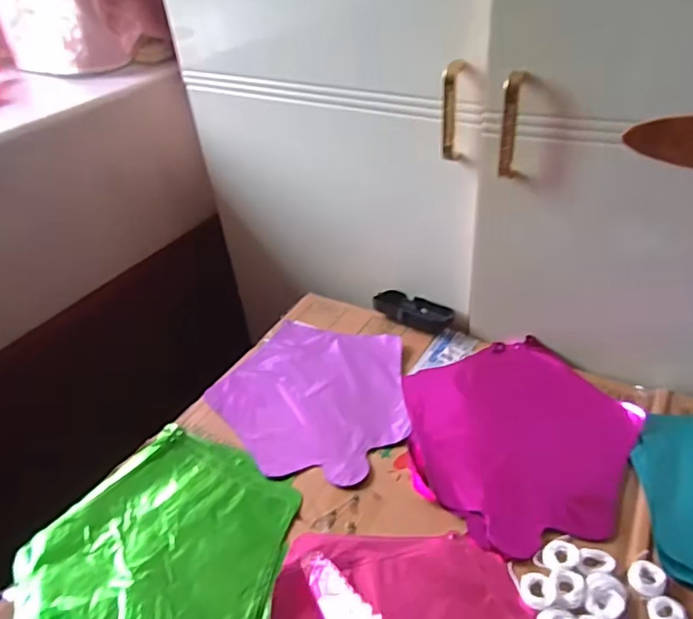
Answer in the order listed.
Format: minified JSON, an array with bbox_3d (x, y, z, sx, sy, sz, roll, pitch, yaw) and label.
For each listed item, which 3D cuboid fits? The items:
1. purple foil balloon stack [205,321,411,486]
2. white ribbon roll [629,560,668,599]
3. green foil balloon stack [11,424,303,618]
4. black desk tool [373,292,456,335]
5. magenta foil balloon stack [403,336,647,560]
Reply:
[{"bbox_3d":[-0.041,0.095,0.631,0.220,0.005,0.224,3,38,11],"label":"purple foil balloon stack"},{"bbox_3d":[0.242,0.216,0.436,0.026,0.008,0.030,9,40,18],"label":"white ribbon roll"},{"bbox_3d":[-0.173,0.230,0.483,0.233,0.015,0.255,27,47,35],"label":"green foil balloon stack"},{"bbox_3d":[0.093,0.000,0.737,0.111,0.024,0.052,19,44,29],"label":"black desk tool"},{"bbox_3d":[0.178,0.123,0.565,0.231,0.010,0.240,-11,38,-8],"label":"magenta foil balloon stack"}]

